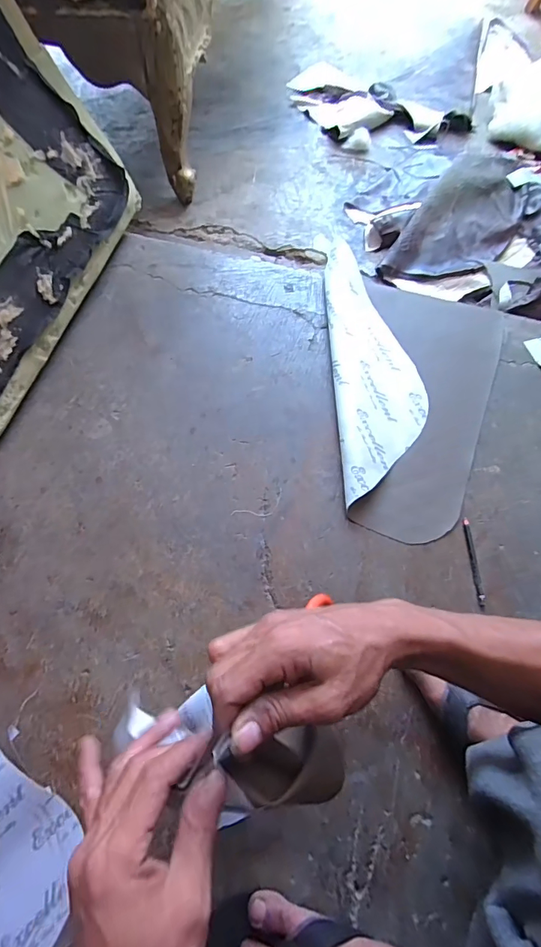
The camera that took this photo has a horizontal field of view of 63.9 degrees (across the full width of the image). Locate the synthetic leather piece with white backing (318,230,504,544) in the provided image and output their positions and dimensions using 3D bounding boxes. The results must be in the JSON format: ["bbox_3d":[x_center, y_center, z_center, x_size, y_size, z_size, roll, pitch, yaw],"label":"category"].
[{"bbox_3d":[0.248,-0.161,0.709,0.300,0.066,0.523,-4,63,0],"label":"synthetic leather piece with white backing"}]

